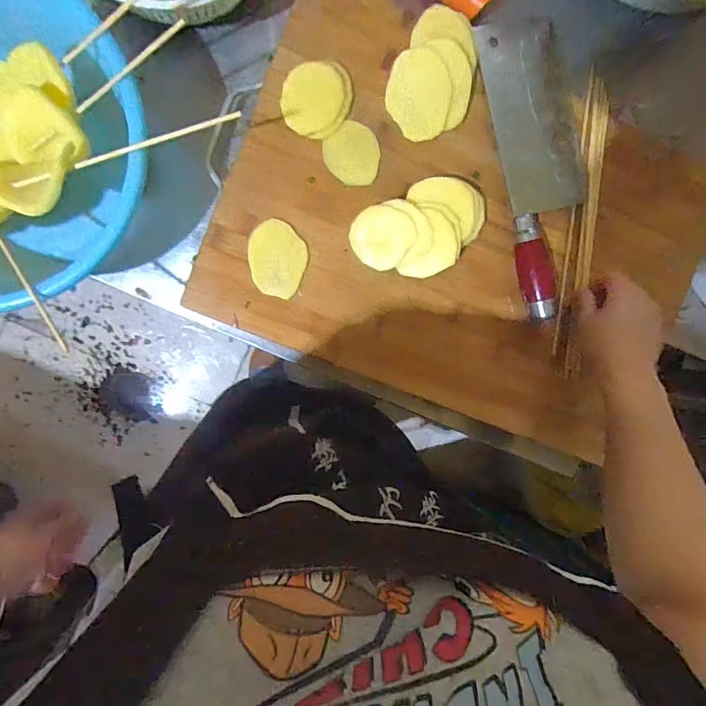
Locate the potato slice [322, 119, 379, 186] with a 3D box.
[{"bbox_3d":[0.002,-0.196,0.438,0.053,0.004,0.058,-1,95,-8],"label":"potato slice"}]

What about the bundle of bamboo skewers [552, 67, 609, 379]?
[{"bbox_3d":[0.247,-0.135,0.482,0.032,0.011,0.317,6,93,-8],"label":"bundle of bamboo skewers"}]

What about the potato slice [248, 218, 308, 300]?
[{"bbox_3d":[-0.074,-0.093,0.439,0.055,0.004,0.073,-3,95,-7],"label":"potato slice"}]

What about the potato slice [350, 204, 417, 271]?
[{"bbox_3d":[0.028,-0.116,0.441,0.061,0.004,0.060,2,96,16],"label":"potato slice"}]

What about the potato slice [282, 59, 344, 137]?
[{"bbox_3d":[-0.038,-0.246,0.428,0.061,0.004,0.060,-16,102,-4],"label":"potato slice"}]

